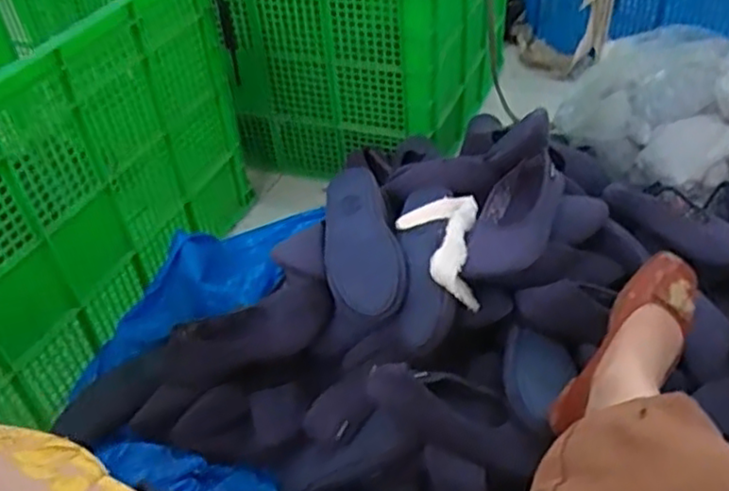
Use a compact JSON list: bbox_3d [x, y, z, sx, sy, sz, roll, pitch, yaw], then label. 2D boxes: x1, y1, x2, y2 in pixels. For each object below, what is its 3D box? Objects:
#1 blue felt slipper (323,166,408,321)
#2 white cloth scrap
[{"bbox_3d":[-0.008,-0.008,0.926,0.099,0.056,0.225,-9,68,-3],"label":"blue felt slipper"},{"bbox_3d":[0.097,0.003,0.912,0.104,0.062,0.161,0,43,7],"label":"white cloth scrap"}]

